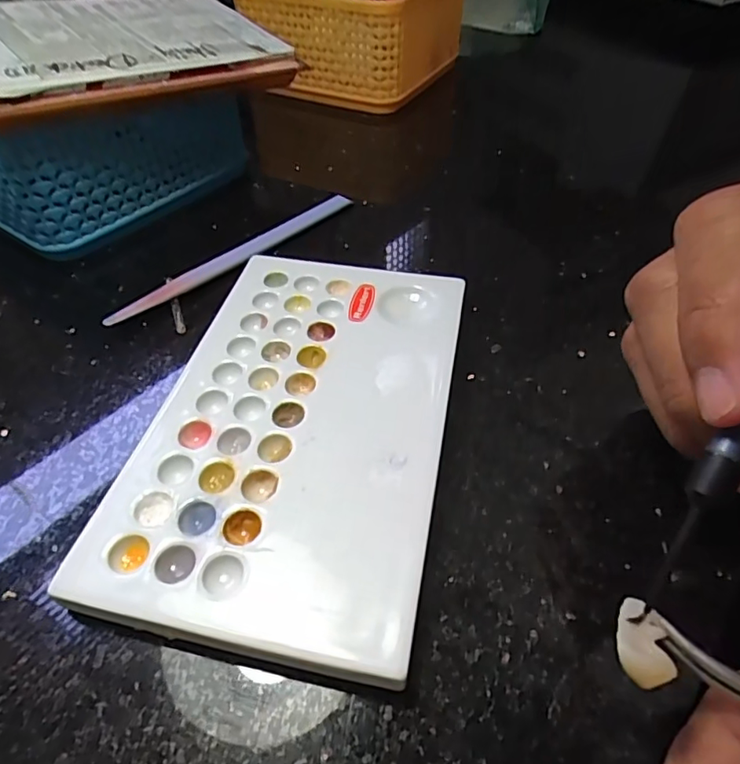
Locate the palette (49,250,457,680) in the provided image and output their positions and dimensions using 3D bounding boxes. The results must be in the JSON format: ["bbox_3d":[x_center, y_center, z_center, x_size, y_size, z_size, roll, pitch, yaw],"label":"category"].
[{"bbox_3d":[-0.022,0.010,0.184,0.093,0.012,0.153,9,49,8],"label":"palette"}]

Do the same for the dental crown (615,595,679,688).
[{"bbox_3d":[0.057,0.054,0.114,0.011,0.004,0.018,11,50,10],"label":"dental crown"}]

